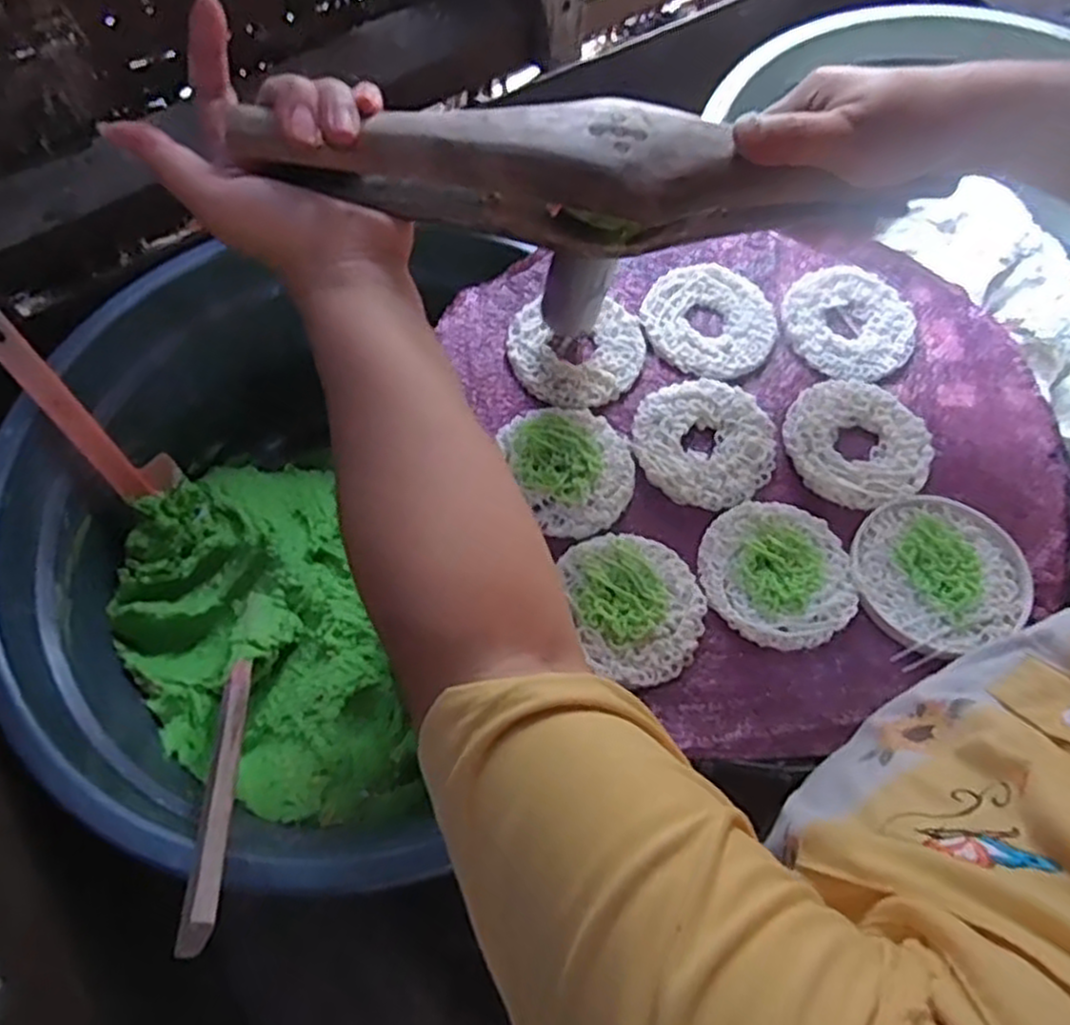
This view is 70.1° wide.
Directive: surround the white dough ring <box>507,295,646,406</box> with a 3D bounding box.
[{"bbox_3d":[0.025,-0.098,0.457,0.078,0.011,0.071,0,65,0],"label":"white dough ring"}]

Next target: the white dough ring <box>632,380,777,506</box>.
[{"bbox_3d":[0.097,-0.043,0.434,0.078,0.007,0.076,0,65,0],"label":"white dough ring"}]

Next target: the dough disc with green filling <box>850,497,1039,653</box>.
[{"bbox_3d":[0.211,0.031,0.398,0.086,0.005,0.083,0,65,0],"label":"dough disc with green filling"}]

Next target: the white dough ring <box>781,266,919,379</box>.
[{"bbox_3d":[0.193,-0.117,0.467,0.071,0.012,0.076,0,65,0],"label":"white dough ring"}]

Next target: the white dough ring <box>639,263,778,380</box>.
[{"bbox_3d":[0.107,-0.119,0.469,0.081,0.011,0.073,36,70,15],"label":"white dough ring"}]

